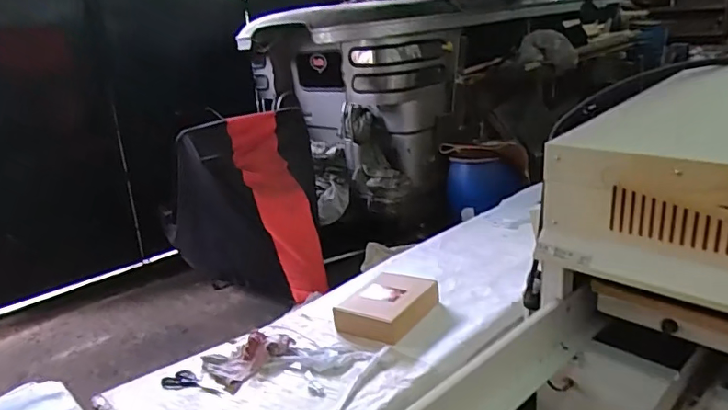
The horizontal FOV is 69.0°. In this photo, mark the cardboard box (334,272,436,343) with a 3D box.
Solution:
[{"bbox_3d":[0.065,0.287,1.552,0.216,0.074,0.276,10,23,35],"label":"cardboard box"}]

